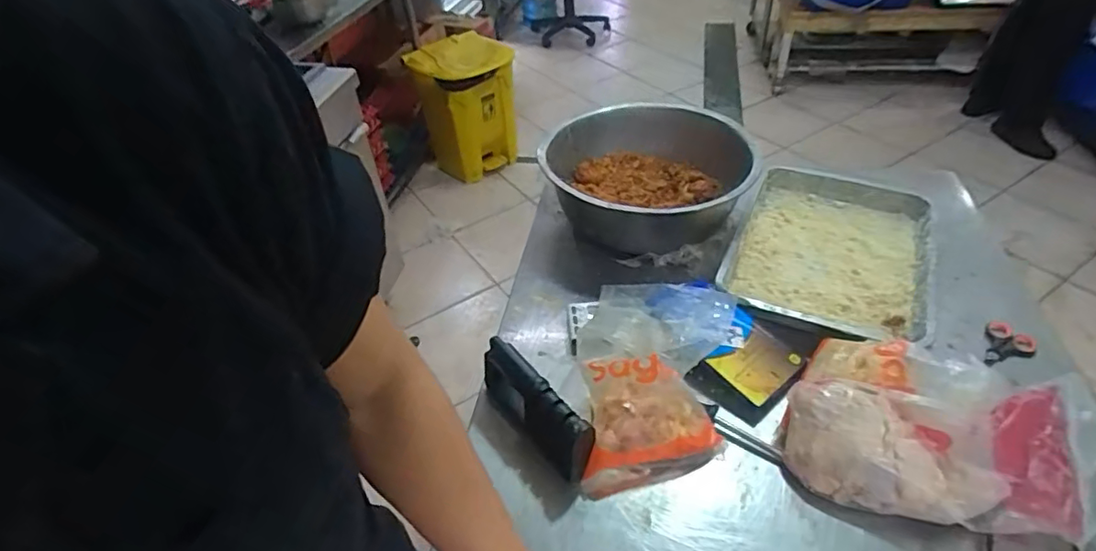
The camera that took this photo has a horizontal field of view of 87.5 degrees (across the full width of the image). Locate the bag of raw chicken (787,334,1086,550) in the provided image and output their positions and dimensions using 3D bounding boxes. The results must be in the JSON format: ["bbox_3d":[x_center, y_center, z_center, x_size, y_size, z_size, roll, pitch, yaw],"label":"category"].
[{"bbox_3d":[0.417,0.175,0.630,0.273,0.142,0.184,26,50,29],"label":"bag of raw chicken"}]

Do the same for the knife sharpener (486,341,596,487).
[{"bbox_3d":[-0.017,0.164,0.716,0.038,0.091,0.186,-32,49,-27],"label":"knife sharpener"}]

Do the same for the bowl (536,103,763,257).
[{"bbox_3d":[0.165,-0.167,1.014,0.355,0.126,0.312,10,44,16],"label":"bowl"}]

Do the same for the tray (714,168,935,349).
[{"bbox_3d":[0.456,-0.044,0.936,0.289,0.053,0.373,14,45,19],"label":"tray"}]

